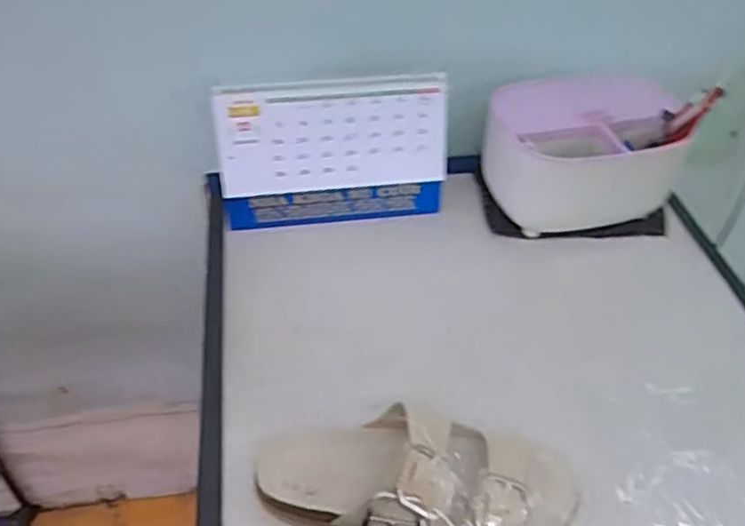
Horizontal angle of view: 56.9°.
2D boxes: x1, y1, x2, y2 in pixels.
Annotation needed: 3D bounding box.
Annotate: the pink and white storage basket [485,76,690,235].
[{"bbox_3d":[0.233,-0.124,0.784,0.172,0.122,0.142,-13,46,-14],"label":"pink and white storage basket"}]

